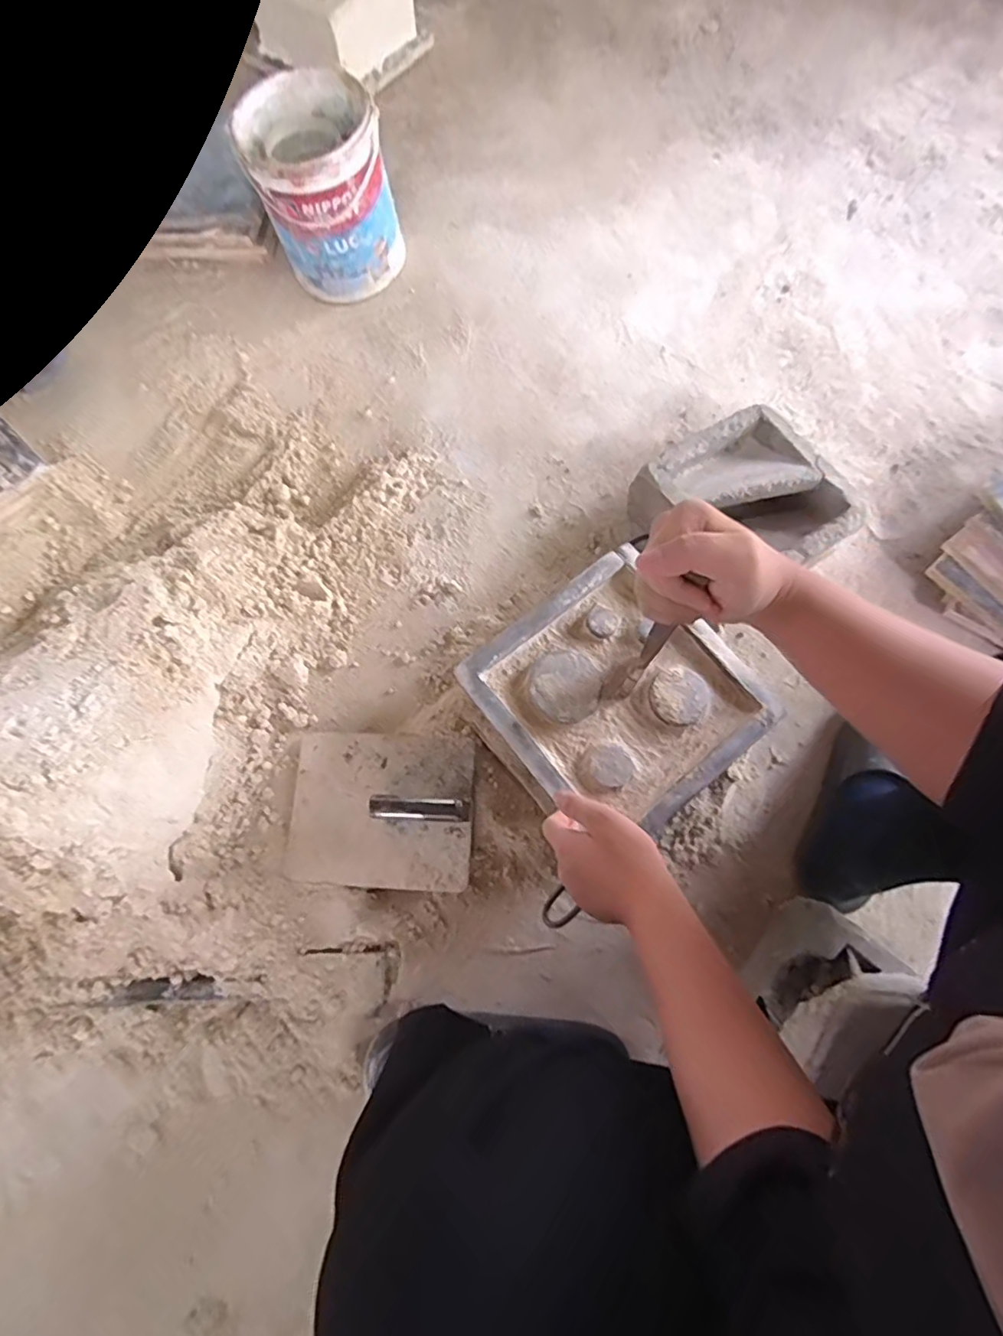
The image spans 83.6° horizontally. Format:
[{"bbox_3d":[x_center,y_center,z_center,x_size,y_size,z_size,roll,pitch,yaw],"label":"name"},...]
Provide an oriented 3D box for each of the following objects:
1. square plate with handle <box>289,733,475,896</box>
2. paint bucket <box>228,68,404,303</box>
[{"bbox_3d":[-0.135,0.152,0.608,0.205,0.070,0.168,2,75,-1],"label":"square plate with handle"},{"bbox_3d":[-0.246,-0.665,0.792,0.176,0.187,0.174,0,70,1],"label":"paint bucket"}]

